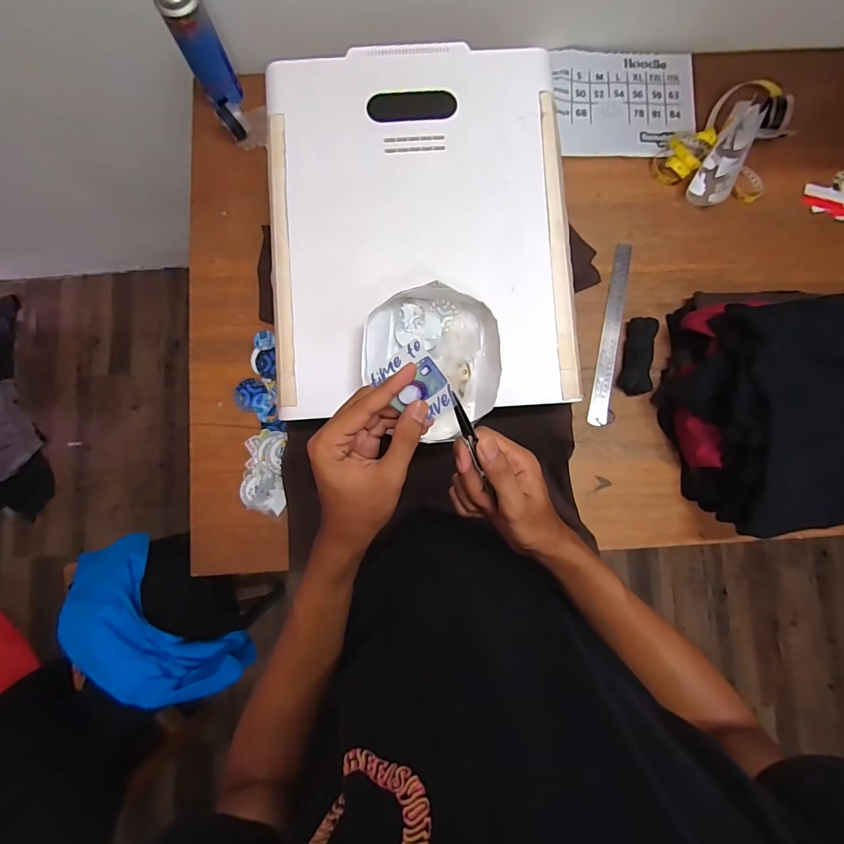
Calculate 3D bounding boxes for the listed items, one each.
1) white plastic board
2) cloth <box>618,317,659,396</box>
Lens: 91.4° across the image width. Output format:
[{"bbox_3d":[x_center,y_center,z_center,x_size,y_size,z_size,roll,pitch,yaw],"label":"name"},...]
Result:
[{"bbox_3d":[-0.002,-0.267,0.558,0.393,0.021,0.494,-3,85,-1],"label":"white plastic board"},{"bbox_3d":[0.366,-0.110,0.695,0.046,0.030,0.127,11,85,0],"label":"cloth"}]

